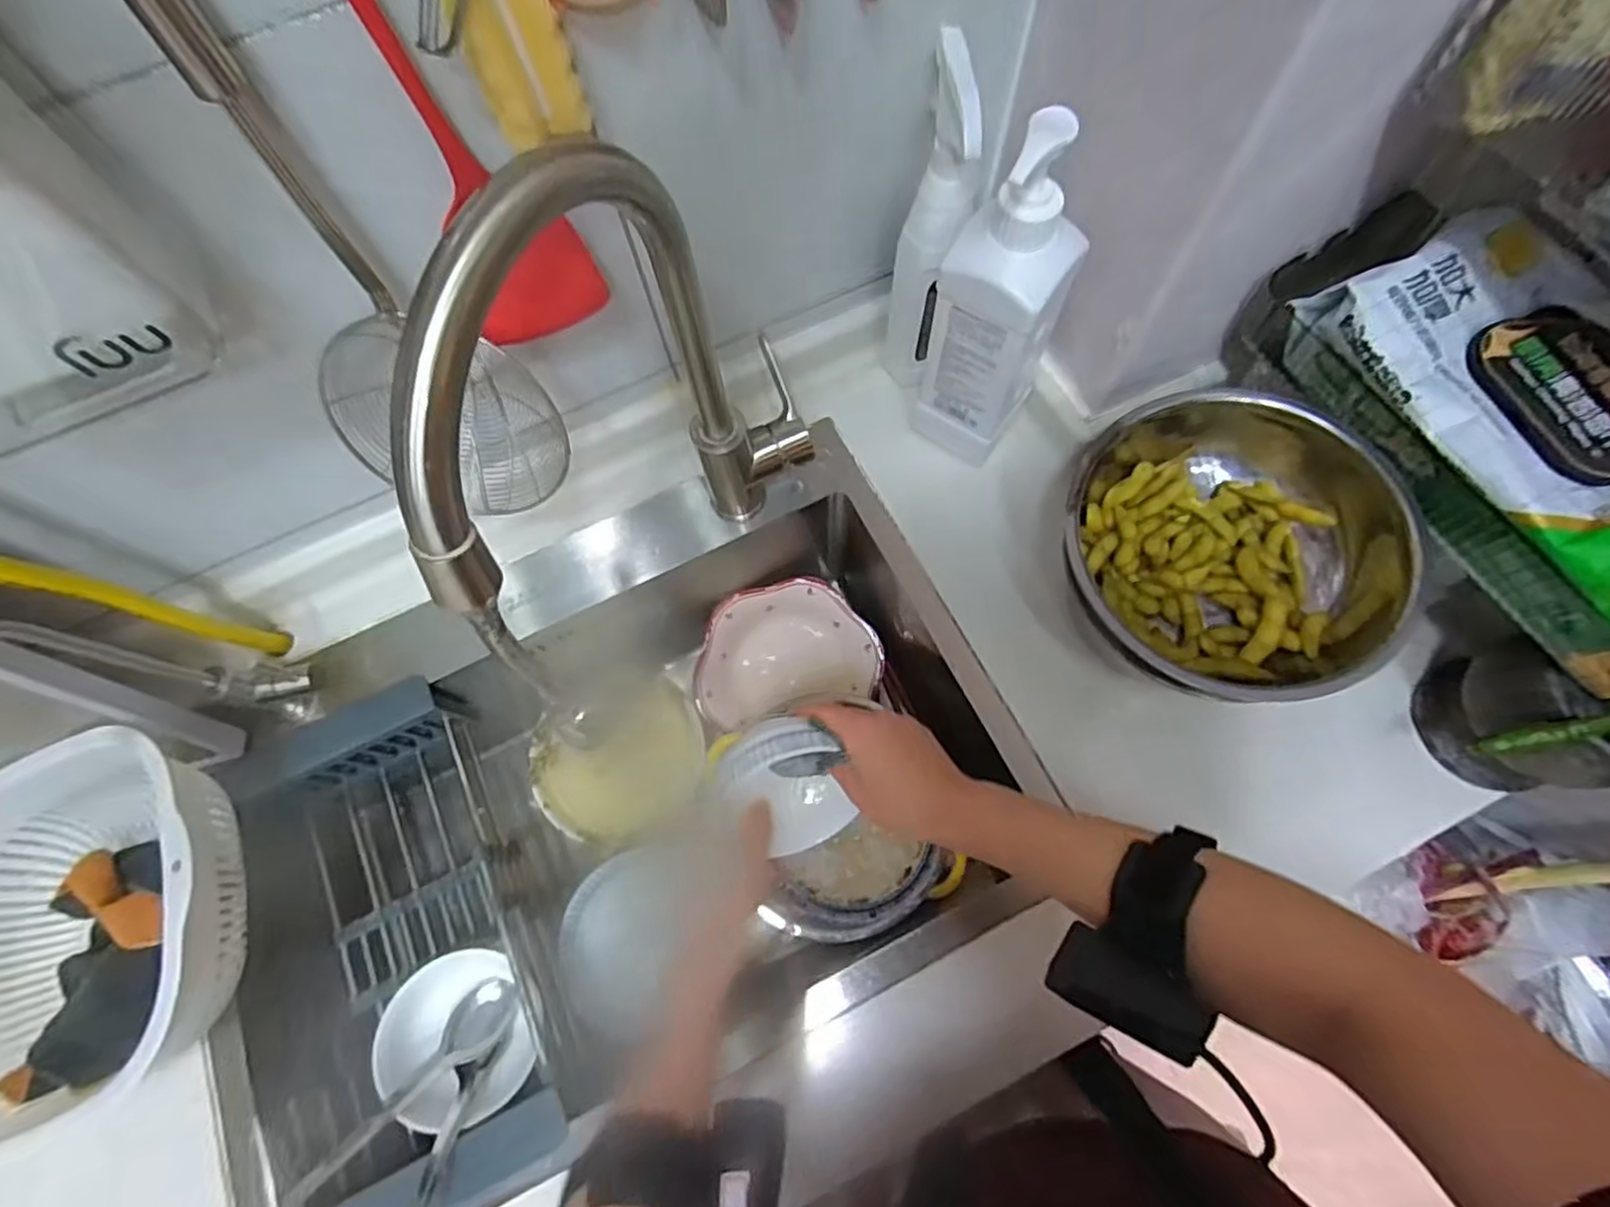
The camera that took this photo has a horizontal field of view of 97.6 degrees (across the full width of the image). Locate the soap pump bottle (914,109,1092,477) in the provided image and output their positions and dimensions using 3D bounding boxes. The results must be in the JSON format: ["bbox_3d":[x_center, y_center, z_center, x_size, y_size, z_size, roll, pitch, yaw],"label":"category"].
[{"bbox_3d":[0.138,-0.206,0.514,0.084,0.274,0.062,20,72,10],"label":"soap pump bottle"}]

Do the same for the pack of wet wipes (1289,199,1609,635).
[{"bbox_3d":[0.438,-0.116,0.405,0.112,0.060,0.254,-30,71,-8],"label":"pack of wet wipes"}]

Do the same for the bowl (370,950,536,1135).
[{"bbox_3d":[-0.265,0.334,0.540,0.106,0.053,0.122,-17,75,-45],"label":"bowl"}]

